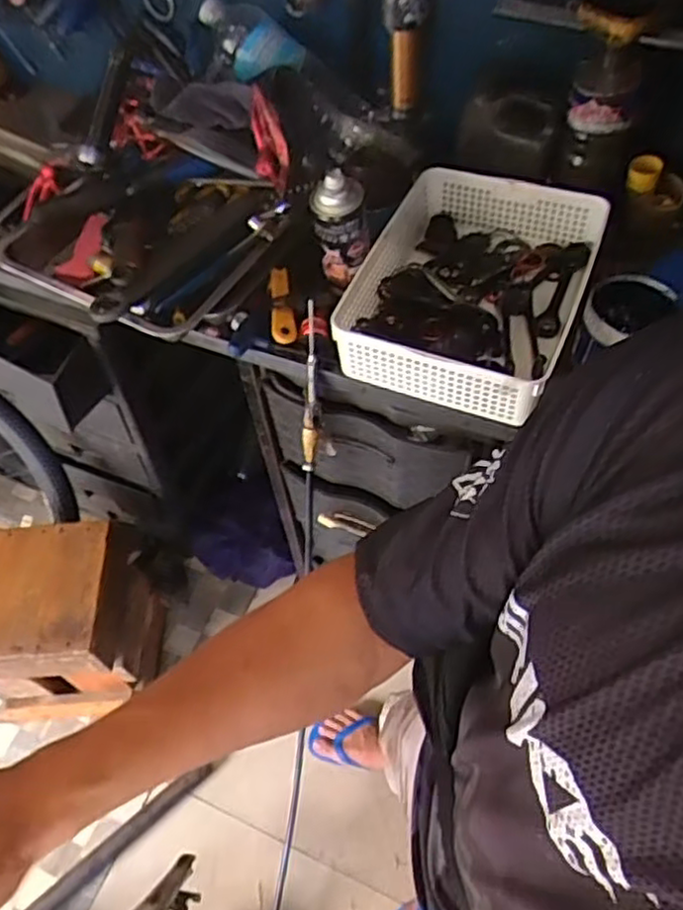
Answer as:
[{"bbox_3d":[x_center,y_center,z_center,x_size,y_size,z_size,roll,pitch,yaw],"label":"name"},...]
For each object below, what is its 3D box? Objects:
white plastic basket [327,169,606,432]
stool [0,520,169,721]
[{"bbox_3d":[0.158,-0.203,0.842,0.247,0.085,0.319,19,61,15],"label":"white plastic basket"},{"bbox_3d":[-0.560,0.329,1.384,0.326,0.364,0.279,-8,57,-2],"label":"stool"}]

